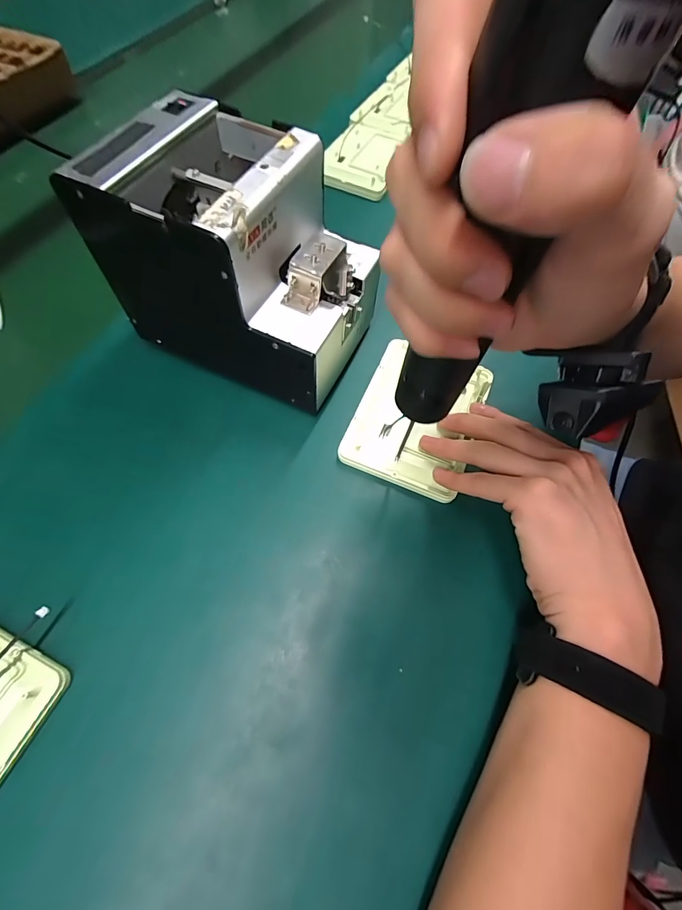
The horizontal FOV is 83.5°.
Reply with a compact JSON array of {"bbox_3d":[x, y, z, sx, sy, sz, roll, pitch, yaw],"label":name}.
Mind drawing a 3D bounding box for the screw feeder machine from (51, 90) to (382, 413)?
[{"bbox_3d":[-0.066,-0.148,0.305,0.176,0.150,0.122,24,66,11],"label":"screw feeder machine"}]

